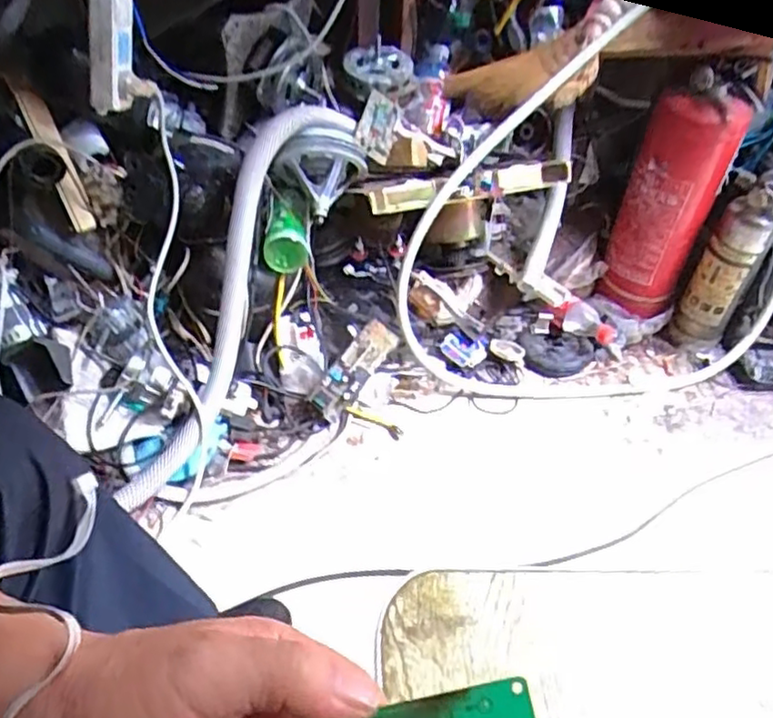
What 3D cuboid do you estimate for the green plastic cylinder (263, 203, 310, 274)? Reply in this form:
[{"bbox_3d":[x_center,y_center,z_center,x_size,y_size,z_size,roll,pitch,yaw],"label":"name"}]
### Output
[{"bbox_3d":[-0.159,-0.197,1.038,0.069,0.074,0.099,-2,44,-6],"label":"green plastic cylinder"}]

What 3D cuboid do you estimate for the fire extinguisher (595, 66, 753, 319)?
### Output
[{"bbox_3d":[0.479,-0.259,1.136,0.142,0.392,0.142,18,45,16],"label":"fire extinguisher"}]

